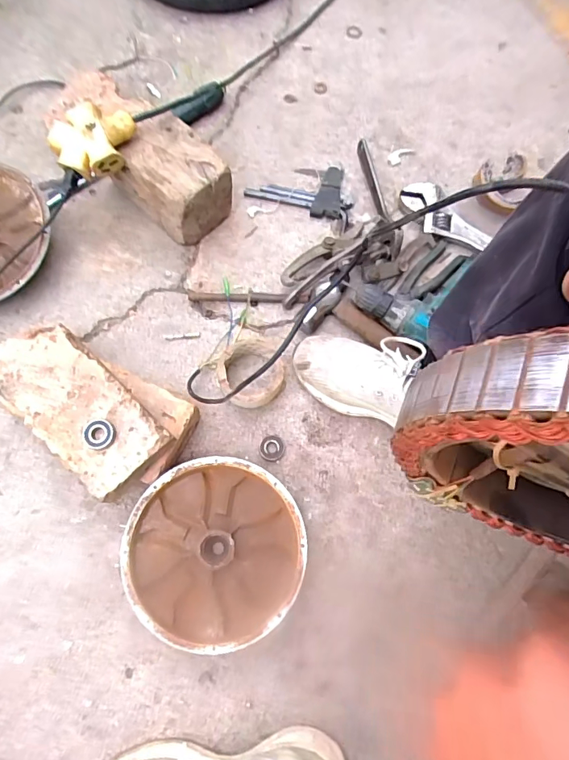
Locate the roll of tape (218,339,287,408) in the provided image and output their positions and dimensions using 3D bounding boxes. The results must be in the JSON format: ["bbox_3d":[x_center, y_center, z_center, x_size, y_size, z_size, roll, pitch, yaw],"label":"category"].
[{"bbox_3d":[-0.048,-0.010,0.651,0.088,0.047,0.087,1,72,-2],"label":"roll of tape"}]

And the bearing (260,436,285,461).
[{"bbox_3d":[-0.017,0.093,0.640,0.033,0.012,0.035,5,72,0],"label":"bearing"}]

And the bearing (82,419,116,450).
[{"bbox_3d":[-0.214,0.062,0.536,0.038,0.010,0.034,11,70,-3],"label":"bearing"}]

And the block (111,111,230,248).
[{"bbox_3d":[-0.168,-0.299,0.706,0.160,0.111,0.111,42,76,11],"label":"block"}]

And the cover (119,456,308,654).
[{"bbox_3d":[-0.083,0.207,0.577,0.206,0.048,0.211,42,75,10],"label":"cover"}]

